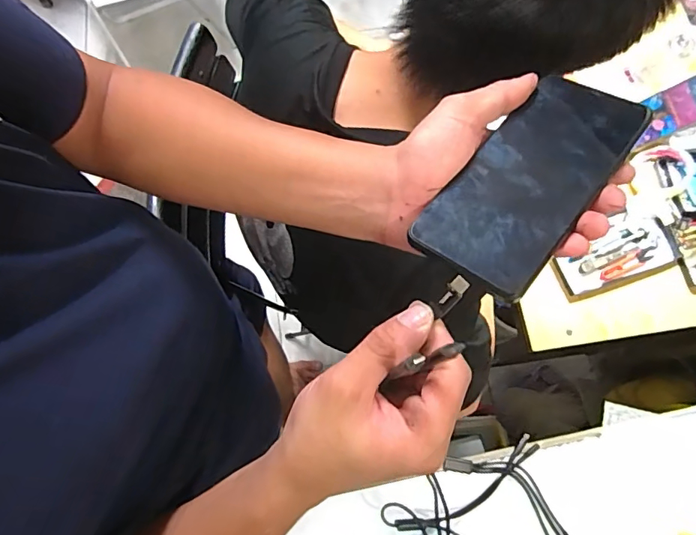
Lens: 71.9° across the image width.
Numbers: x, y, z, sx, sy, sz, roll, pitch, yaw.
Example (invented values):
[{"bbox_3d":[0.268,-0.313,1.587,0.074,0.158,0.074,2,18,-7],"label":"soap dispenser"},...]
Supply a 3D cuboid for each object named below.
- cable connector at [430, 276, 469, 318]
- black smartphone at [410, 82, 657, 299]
[{"bbox_3d":[0.056,0.016,0.266,0.010,0.004,0.025,37,103,11],"label":"cable connector"},{"bbox_3d":[0.112,-0.056,0.287,0.071,0.004,0.159,34,73,26],"label":"black smartphone"}]

